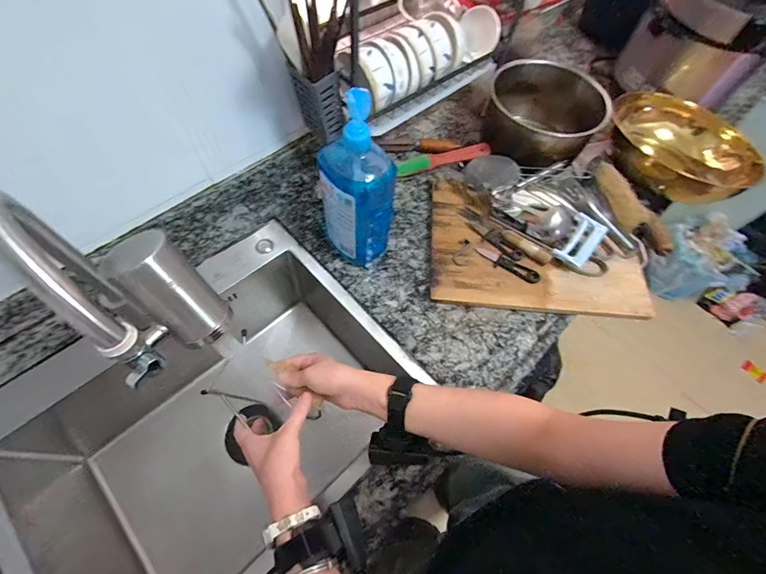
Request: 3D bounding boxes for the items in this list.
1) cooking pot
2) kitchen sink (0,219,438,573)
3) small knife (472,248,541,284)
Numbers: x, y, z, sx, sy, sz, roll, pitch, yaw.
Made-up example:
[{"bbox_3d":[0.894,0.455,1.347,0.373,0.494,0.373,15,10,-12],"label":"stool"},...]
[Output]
[{"bbox_3d":[0.300,-0.338,0.710,0.193,0.133,0.199,1,63,-2],"label":"cooking pot"},{"bbox_3d":[-0.263,0.224,0.633,0.545,0.244,0.416,-41,71,-22],"label":"kitchen sink"},{"bbox_3d":[0.220,-0.041,0.632,0.116,0.009,0.027,29,65,11],"label":"small knife"}]

